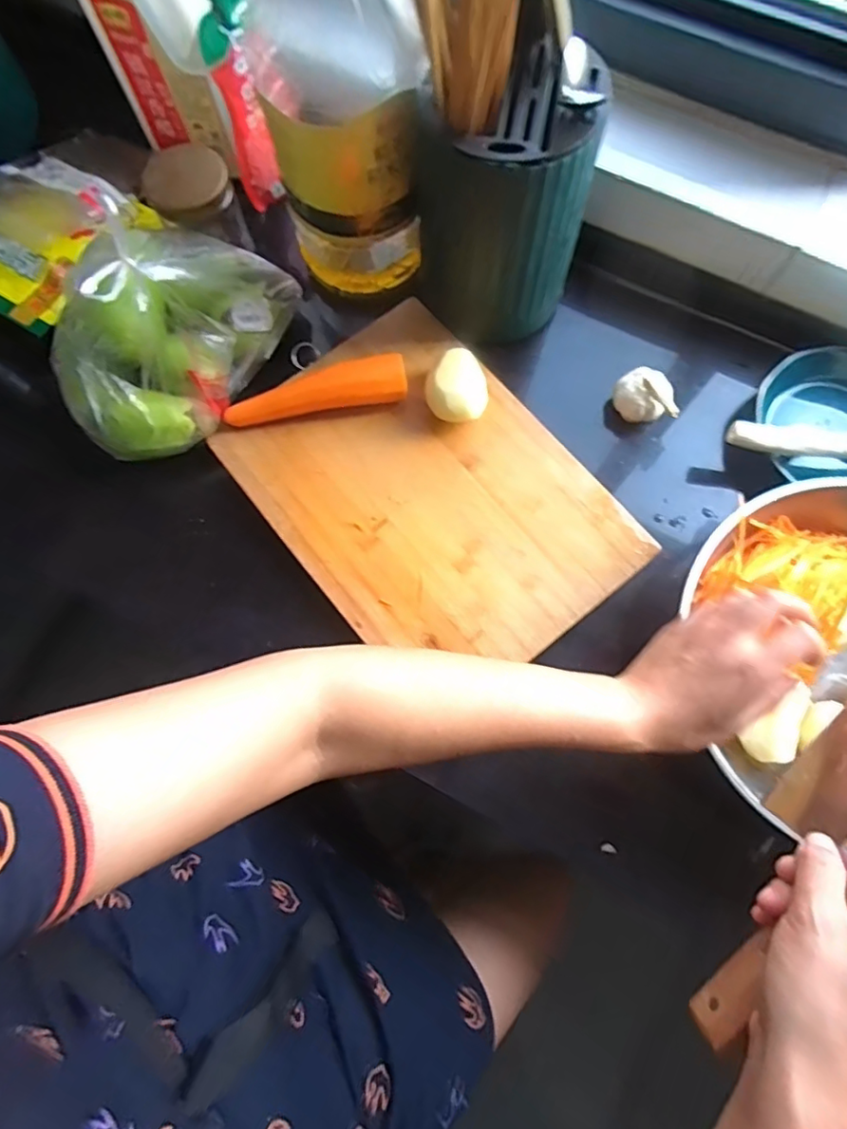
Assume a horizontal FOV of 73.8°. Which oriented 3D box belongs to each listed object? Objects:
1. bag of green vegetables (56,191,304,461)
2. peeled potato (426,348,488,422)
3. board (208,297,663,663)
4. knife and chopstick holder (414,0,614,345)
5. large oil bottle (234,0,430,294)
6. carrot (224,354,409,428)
[{"bbox_3d":[-0.247,-0.237,0.520,0.175,0.137,0.254,38,80,9],"label":"bag of green vegetables"},{"bbox_3d":[0.032,-0.177,0.558,0.058,0.037,0.072,-4,76,0],"label":"peeled potato"},{"bbox_3d":[0.000,-0.067,0.549,0.258,0.021,0.358,-39,79,-8],"label":"board"},{"bbox_3d":[0.074,-0.326,0.519,0.139,0.194,0.146,30,79,8],"label":"knife and chopstick holder"},{"bbox_3d":[-0.075,-0.405,0.504,0.140,0.309,0.146,-11,76,-2],"label":"large oil bottle"},{"bbox_3d":[-0.109,-0.173,0.568,0.184,0.039,0.040,-9,76,-1],"label":"carrot"}]

